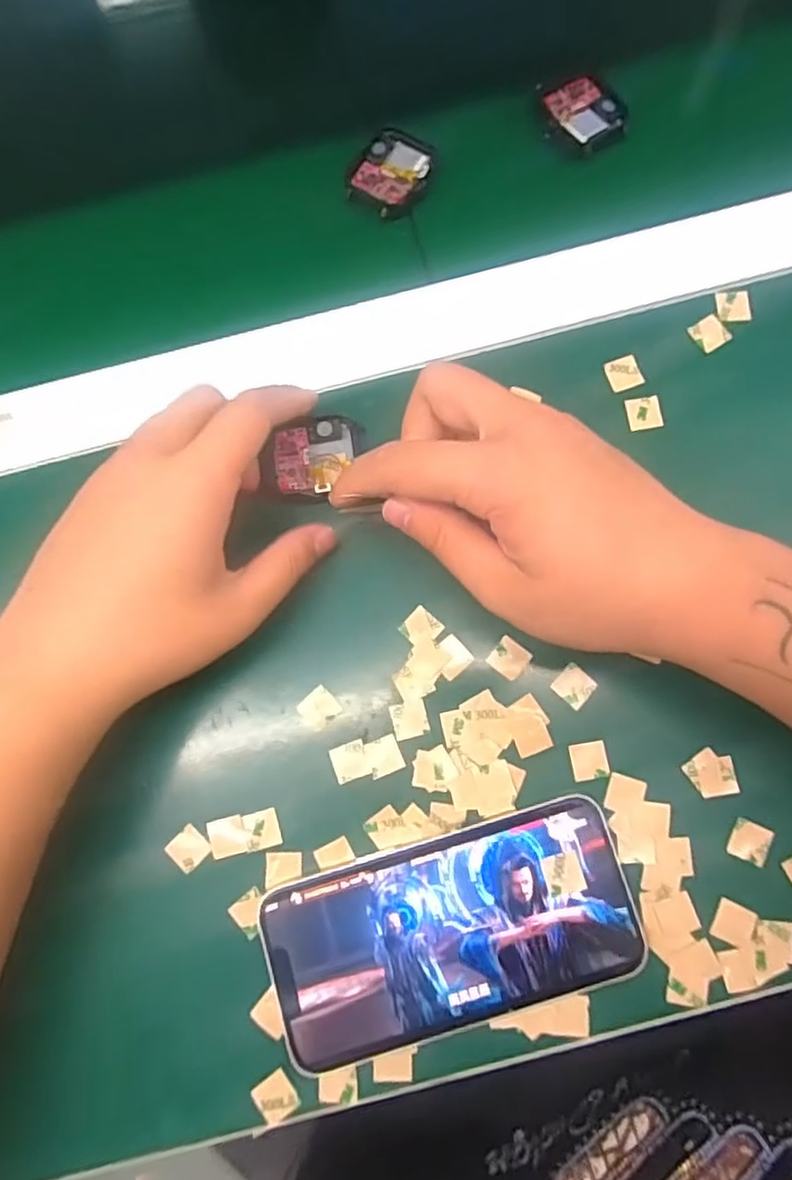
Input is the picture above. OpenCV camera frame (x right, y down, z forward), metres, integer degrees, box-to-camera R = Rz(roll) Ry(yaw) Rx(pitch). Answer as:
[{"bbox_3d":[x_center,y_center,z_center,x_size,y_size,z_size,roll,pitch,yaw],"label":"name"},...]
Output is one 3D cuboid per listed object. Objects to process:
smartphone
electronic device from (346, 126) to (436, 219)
[{"bbox_3d":[0.023,0.136,0.262,0.144,0.008,0.070,-17,79,-2],"label":"smartphone"},{"bbox_3d":[-0.002,-0.215,0.334,0.039,0.006,0.047,32,81,7],"label":"electronic device"}]

